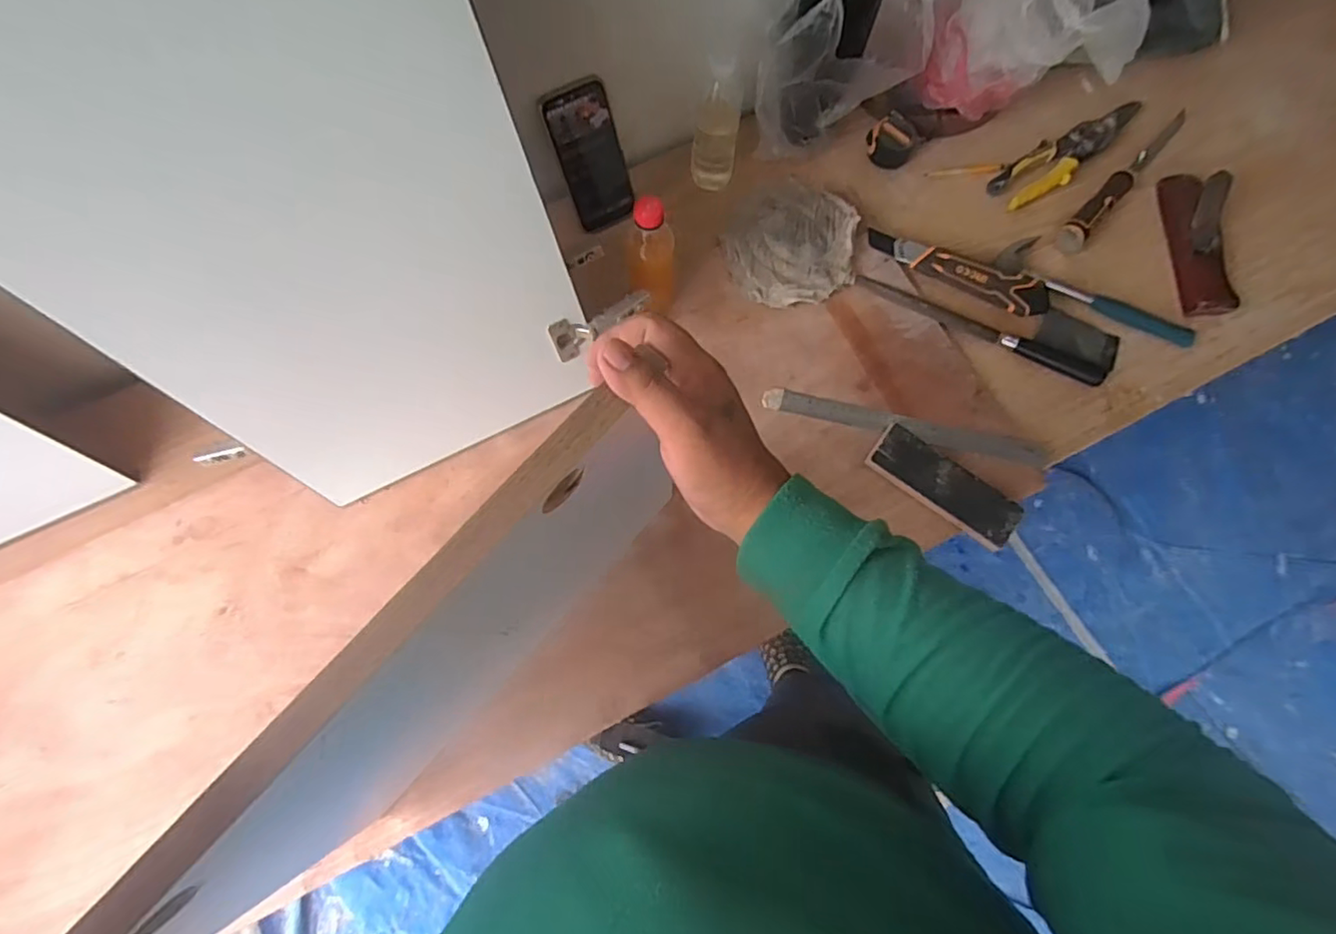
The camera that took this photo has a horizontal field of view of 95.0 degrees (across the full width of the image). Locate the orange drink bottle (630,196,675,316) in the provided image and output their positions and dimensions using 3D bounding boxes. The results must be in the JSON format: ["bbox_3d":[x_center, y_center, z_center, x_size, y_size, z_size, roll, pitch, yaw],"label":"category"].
[{"bbox_3d":[-0.016,-0.227,0.688,0.052,0.181,0.043,-2,78,0],"label":"orange drink bottle"}]

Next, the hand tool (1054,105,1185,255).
[{"bbox_3d":[0.602,-0.378,0.798,0.267,0.024,0.034,-44,81,-8],"label":"hand tool"}]

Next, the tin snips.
[{"bbox_3d":[0.532,-0.421,0.812,0.234,0.015,0.059,-37,81,-7],"label":"tin snips"}]

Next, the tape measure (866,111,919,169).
[{"bbox_3d":[0.299,-0.433,0.811,0.061,0.029,0.060,0,78,0],"label":"tape measure"}]

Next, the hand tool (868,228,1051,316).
[{"bbox_3d":[0.363,-0.250,0.769,0.226,0.044,0.049,30,80,6],"label":"hand tool"}]

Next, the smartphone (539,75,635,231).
[{"bbox_3d":[-0.091,-0.370,0.732,0.074,0.161,0.010,-24,47,-5],"label":"smartphone"}]

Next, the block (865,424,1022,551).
[{"bbox_3d":[0.315,0.022,0.698,0.173,0.015,0.058,38,81,7],"label":"block"}]

